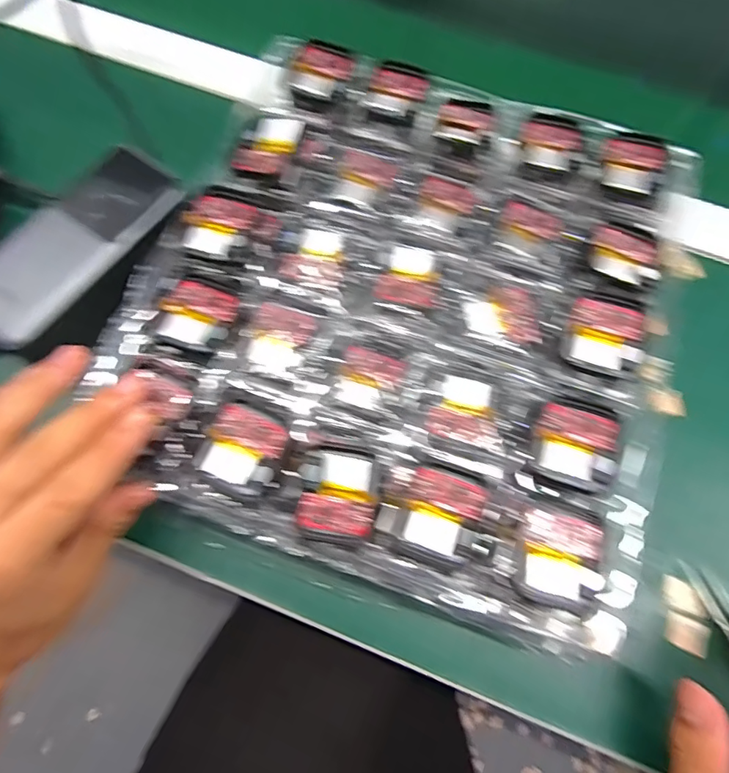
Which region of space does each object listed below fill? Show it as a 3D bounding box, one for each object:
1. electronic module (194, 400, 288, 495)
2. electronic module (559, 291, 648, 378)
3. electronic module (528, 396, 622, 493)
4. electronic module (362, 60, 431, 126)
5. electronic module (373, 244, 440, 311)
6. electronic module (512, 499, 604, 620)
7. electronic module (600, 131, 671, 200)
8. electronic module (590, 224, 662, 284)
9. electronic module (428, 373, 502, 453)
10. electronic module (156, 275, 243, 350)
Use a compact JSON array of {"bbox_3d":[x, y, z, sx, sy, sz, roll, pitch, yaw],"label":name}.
[{"bbox_3d":[-0.056,0.029,0.237,0.034,0.010,0.038,21,72,5],"label":"electronic module"},{"bbox_3d":[0.119,-0.026,0.252,0.037,0.009,0.042,18,71,4],"label":"electronic module"},{"bbox_3d":[0.097,0.025,0.234,0.035,0.008,0.040,21,72,4],"label":"electronic module"},{"bbox_3d":[0.018,-0.171,0.305,0.032,0.014,0.045,21,72,5],"label":"electronic module"},{"bbox_3d":[0.025,-0.059,0.276,0.032,0.006,0.036,11,71,1],"label":"electronic module"},{"bbox_3d":[0.085,0.073,0.218,0.034,0.004,0.041,14,71,2],"label":"electronic module"},{"bbox_3d":[0.152,-0.126,0.290,0.034,0.010,0.037,20,72,4],"label":"electronic module"},{"bbox_3d":[0.137,-0.070,0.270,0.034,0.007,0.033,15,71,3],"label":"electronic module"},{"bbox_3d":[0.051,0.012,0.250,0.035,0.011,0.035,16,71,3],"label":"electronic module"},{"bbox_3d":[-0.083,-0.037,0.256,0.033,0.005,0.036,23,67,-10],"label":"electronic module"}]

